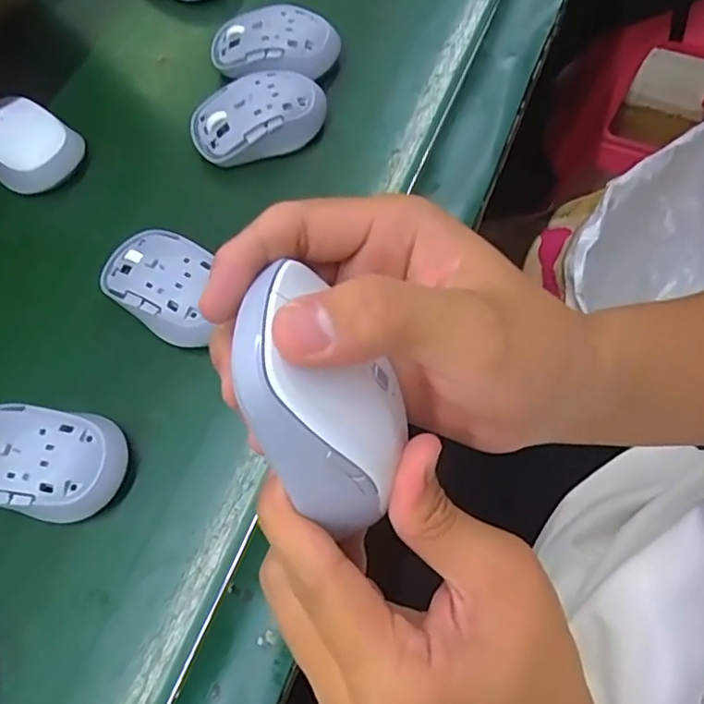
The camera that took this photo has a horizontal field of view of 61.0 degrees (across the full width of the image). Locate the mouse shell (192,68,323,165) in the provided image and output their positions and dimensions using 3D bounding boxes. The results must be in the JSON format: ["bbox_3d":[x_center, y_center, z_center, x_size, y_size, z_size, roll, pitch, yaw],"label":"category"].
[{"bbox_3d":[-0.070,-0.176,0.445,0.099,0.033,0.056,-22,67,-7],"label":"mouse shell"}]

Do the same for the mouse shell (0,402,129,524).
[{"bbox_3d":[-0.182,0.063,0.348,0.098,0.033,0.060,6,66,5],"label":"mouse shell"}]

